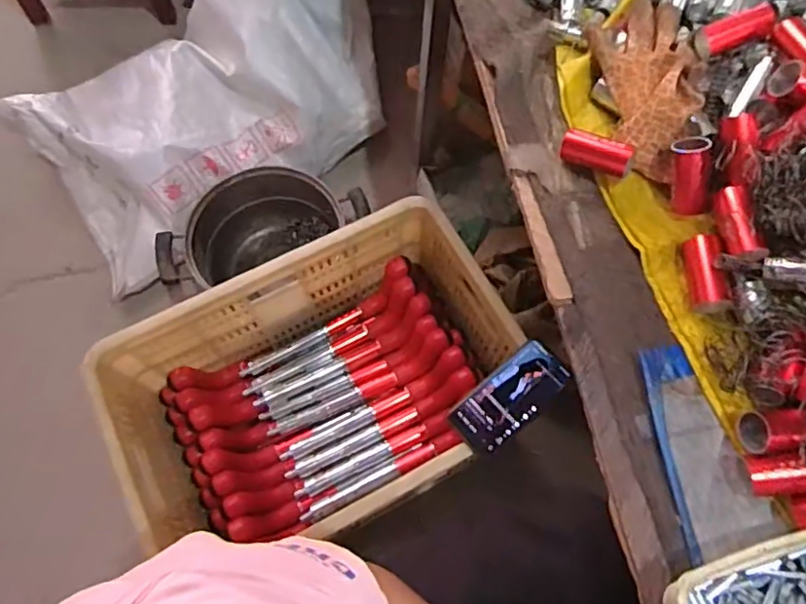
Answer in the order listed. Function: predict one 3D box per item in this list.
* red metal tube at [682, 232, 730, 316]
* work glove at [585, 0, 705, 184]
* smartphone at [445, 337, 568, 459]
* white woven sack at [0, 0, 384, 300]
[{"bbox_3d":[0.256,-0.023,0.489,0.023,0.024,0.068,1,68,1],"label":"red metal tube"},{"bbox_3d":[0.226,-0.208,0.547,0.086,0.048,0.190,2,68,2],"label":"work glove"},{"bbox_3d":[0.135,0.119,0.734,0.155,0.017,0.072,-40,72,-14],"label":"smartphone"},{"bbox_3d":[-0.353,-0.417,1.175,0.752,0.236,0.442,-35,71,-12],"label":"white woven sack"}]

